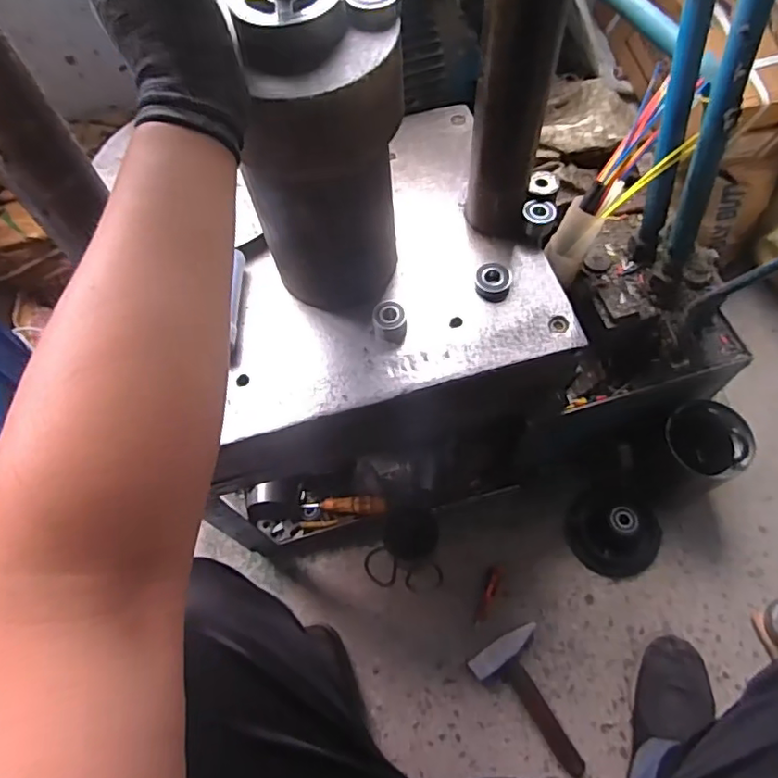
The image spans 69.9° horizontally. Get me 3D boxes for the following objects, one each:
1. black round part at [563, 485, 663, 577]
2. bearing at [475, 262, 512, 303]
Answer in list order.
[{"bbox_3d":[0.362,0.221,0.878,0.145,0.072,0.132,-2,63,3],"label":"black round part"},{"bbox_3d":[0.110,-0.114,0.591,0.037,0.022,0.036,7,64,8],"label":"bearing"}]

